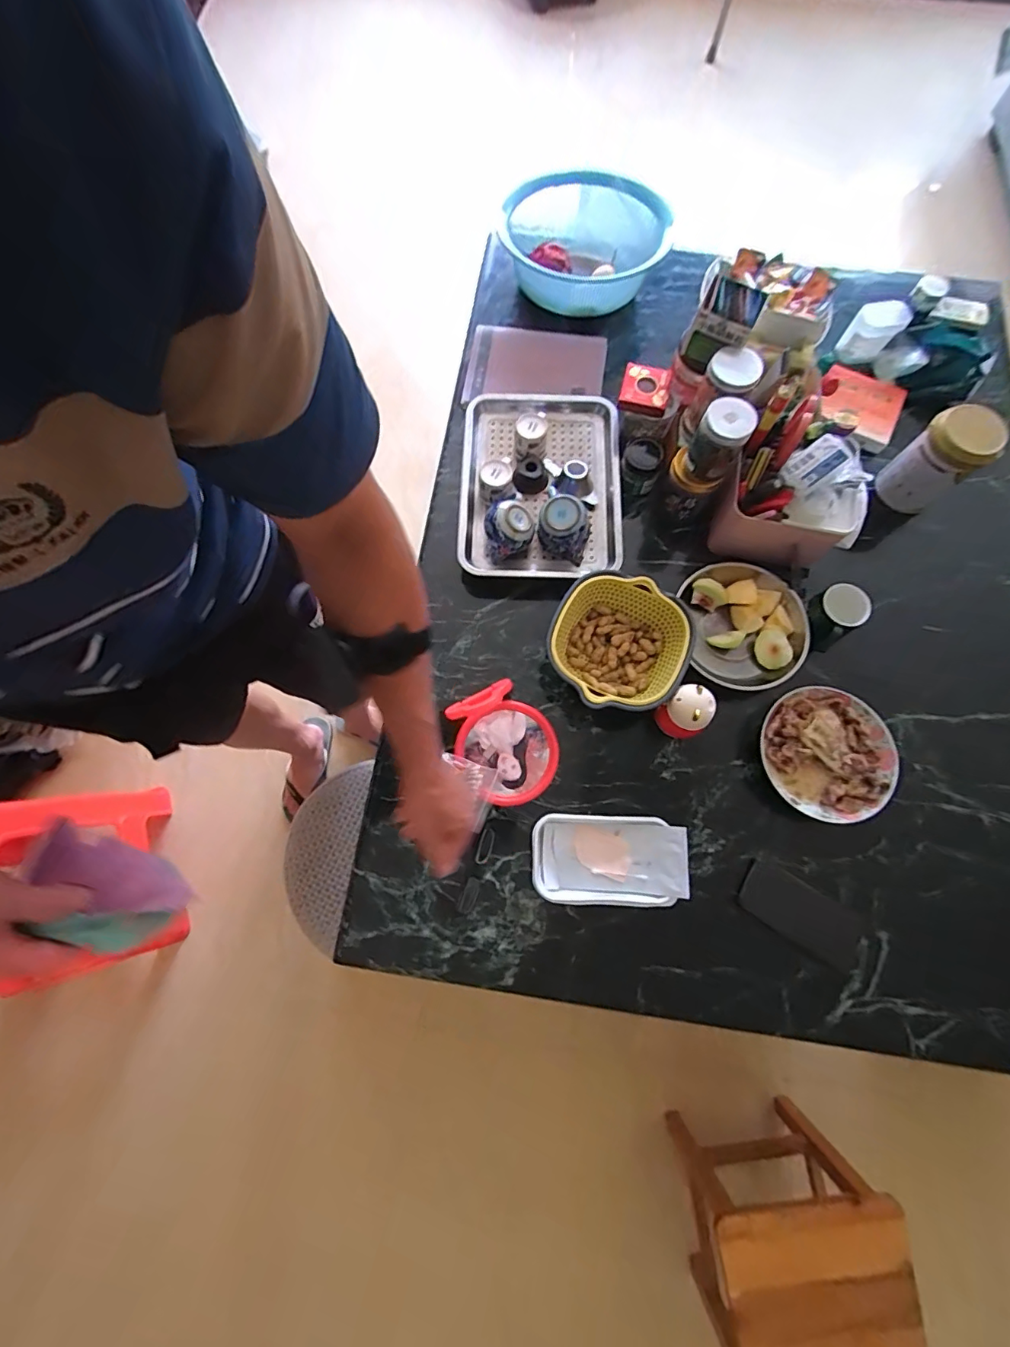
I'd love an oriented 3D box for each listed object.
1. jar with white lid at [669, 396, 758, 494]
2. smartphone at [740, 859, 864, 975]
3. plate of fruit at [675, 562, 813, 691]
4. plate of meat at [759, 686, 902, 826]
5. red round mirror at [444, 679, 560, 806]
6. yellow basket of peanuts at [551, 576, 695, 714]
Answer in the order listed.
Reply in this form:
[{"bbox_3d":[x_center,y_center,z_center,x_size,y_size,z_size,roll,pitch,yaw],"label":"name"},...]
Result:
[{"bbox_3d":[0.306,-0.338,0.746,0.081,0.124,0.080,32,77,7],"label":"jar with white lid"},{"bbox_3d":[0.412,0.335,0.695,0.164,0.006,0.077,29,77,7],"label":"smartphone"},{"bbox_3d":[0.384,-0.074,0.800,0.173,0.046,0.199,-6,75,-2],"label":"plate of fruit"},{"bbox_3d":[0.478,0.117,0.741,0.184,0.037,0.187,0,75,-1],"label":"plate of meat"},{"bbox_3d":[0.001,0.100,0.740,0.133,0.046,0.172,-38,79,-10],"label":"red round mirror"},{"bbox_3d":[0.171,-0.039,0.760,0.187,0.074,0.195,23,76,5],"label":"yellow basket of peanuts"}]

